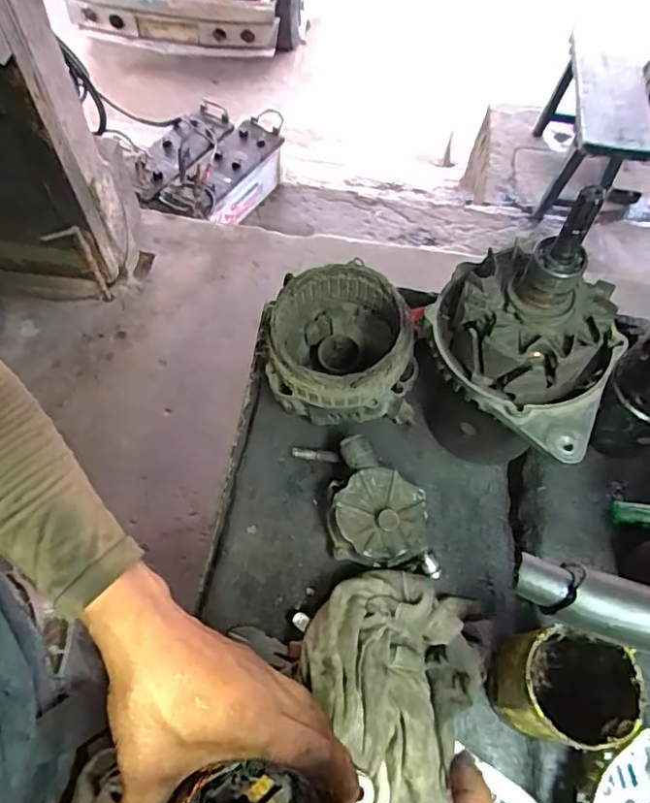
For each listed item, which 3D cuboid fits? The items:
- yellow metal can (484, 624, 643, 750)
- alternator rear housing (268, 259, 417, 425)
[{"bbox_3d":[0.164,0.203,0.399,0.067,0.116,0.074,10,62,2],"label":"yellow metal can"},{"bbox_3d":[0.013,-0.047,0.529,0.132,0.113,0.125,1,62,-3],"label":"alternator rear housing"}]

